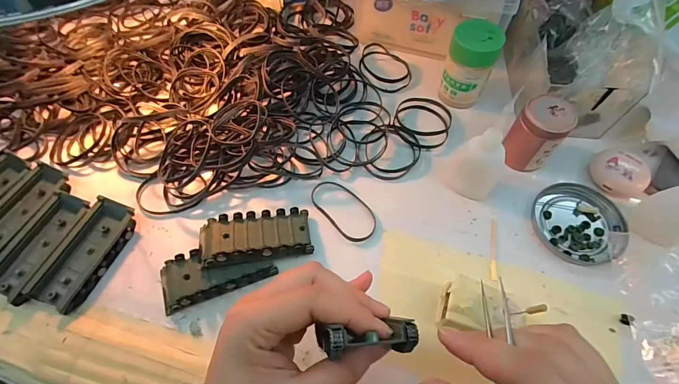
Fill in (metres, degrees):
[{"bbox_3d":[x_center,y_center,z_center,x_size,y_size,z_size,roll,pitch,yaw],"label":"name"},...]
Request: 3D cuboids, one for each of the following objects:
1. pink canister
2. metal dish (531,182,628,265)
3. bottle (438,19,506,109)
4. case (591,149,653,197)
[{"bbox_3d":[0.188,-0.055,0.342,0.045,0.060,0.044,-41,67,-20],"label":"pink canister"},{"bbox_3d":[0.220,0.028,0.329,0.077,0.010,0.077,0,60,1],"label":"metal dish"},{"bbox_3d":[0.136,-0.133,0.378,0.048,0.075,0.040,20,62,12],"label":"bottle"},{"bbox_3d":[0.269,-0.018,0.343,0.049,0.019,0.040,26,63,15],"label":"case"}]

